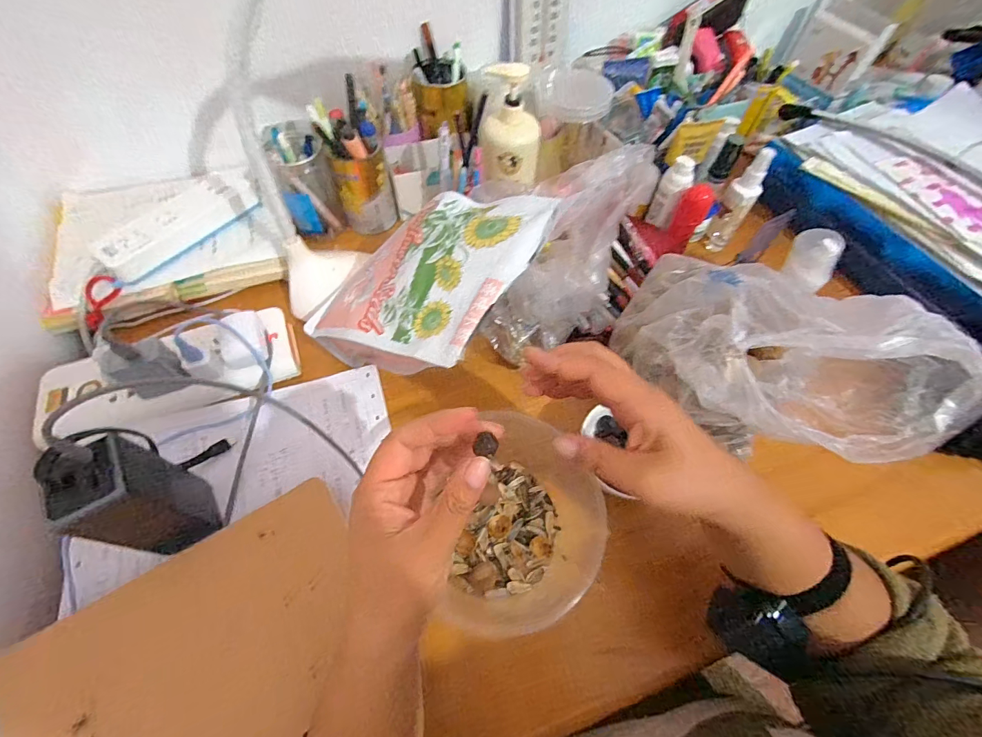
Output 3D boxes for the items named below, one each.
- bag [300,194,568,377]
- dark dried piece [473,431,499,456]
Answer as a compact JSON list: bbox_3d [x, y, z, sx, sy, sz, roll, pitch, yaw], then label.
[{"bbox_3d":[-0.070,-0.089,0.388,0.220,0.024,0.201,13,67,38],"label":"bag"},{"bbox_3d":[-0.003,0.044,0.240,0.013,0.005,0.012,17,61,9],"label":"dark dried piece"}]

